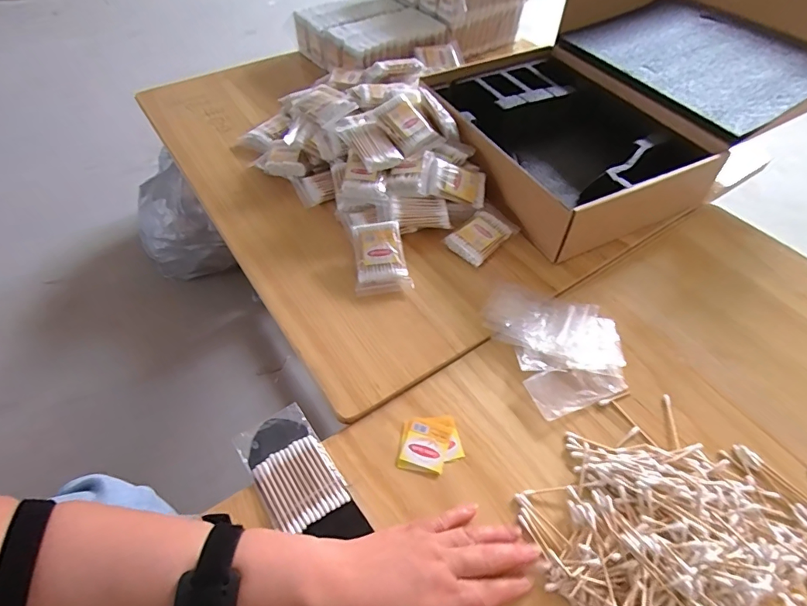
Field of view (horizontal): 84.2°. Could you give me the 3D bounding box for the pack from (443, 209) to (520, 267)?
[{"bbox_3d":[0.100,-0.087,0.569,0.054,0.017,0.092,36,60,23],"label":"pack"}]

